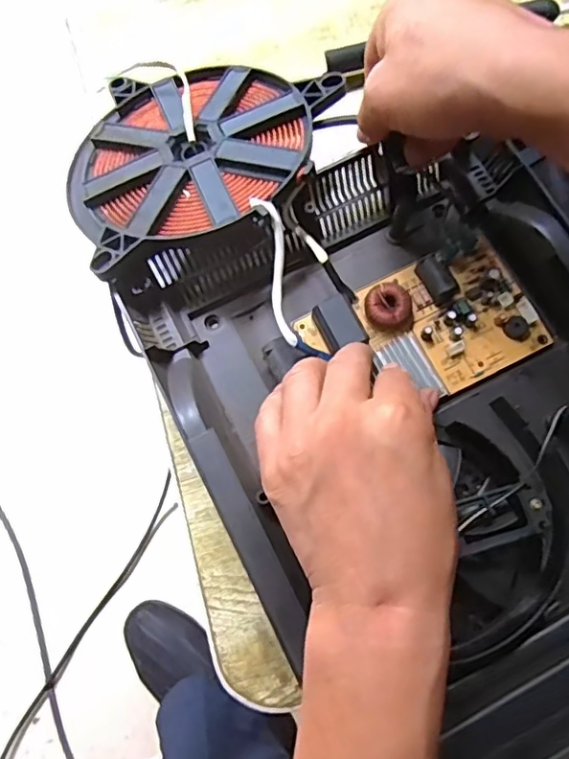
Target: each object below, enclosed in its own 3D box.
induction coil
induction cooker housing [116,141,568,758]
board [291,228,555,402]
[{"bbox_3d":[-0.065,-0.143,0.373,0.167,0.013,0.177,-5,62,10],"label":"induction coil"},{"bbox_3d":[0.092,0.027,0.344,0.273,0.058,0.355,-26,78,-8],"label":"induction cooker housing"},{"bbox_3d":[0.091,-0.033,0.364,0.139,0.023,0.088,-26,78,-8],"label":"board"}]

